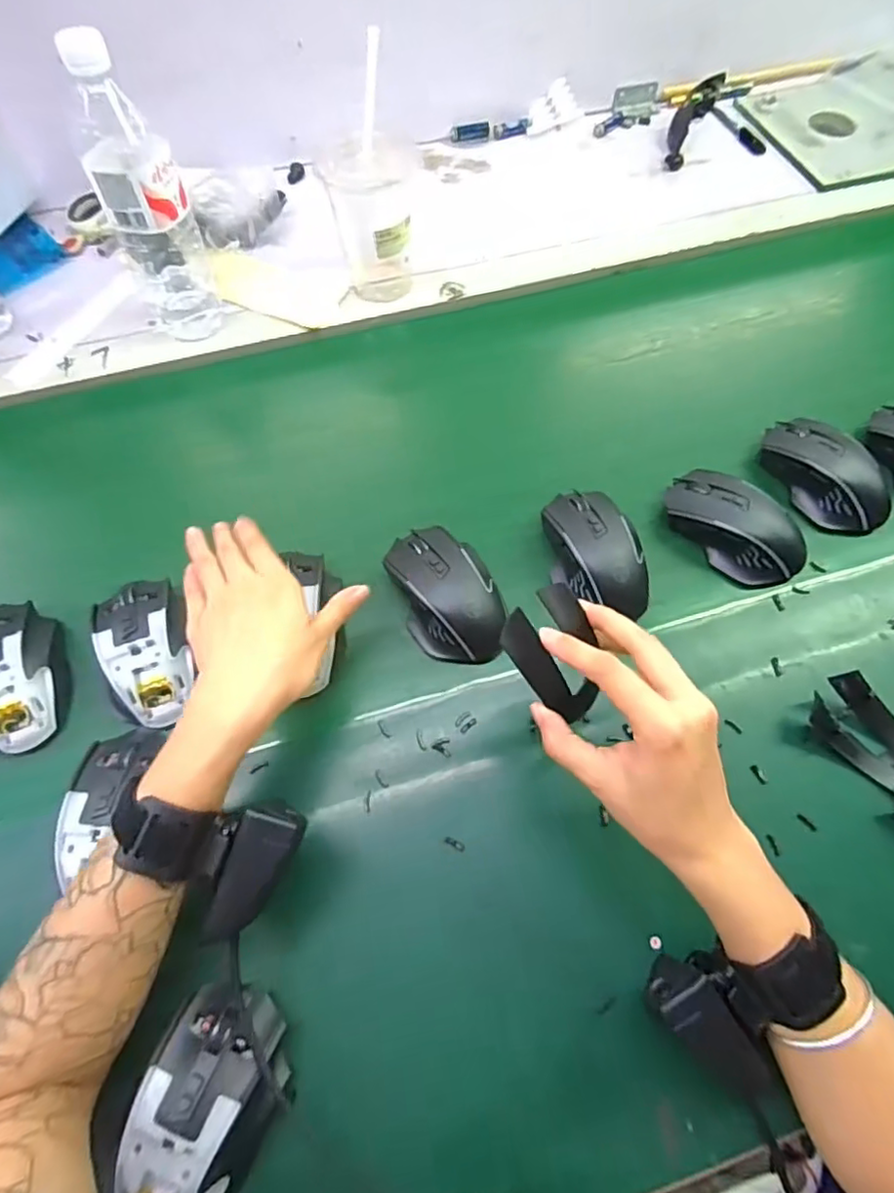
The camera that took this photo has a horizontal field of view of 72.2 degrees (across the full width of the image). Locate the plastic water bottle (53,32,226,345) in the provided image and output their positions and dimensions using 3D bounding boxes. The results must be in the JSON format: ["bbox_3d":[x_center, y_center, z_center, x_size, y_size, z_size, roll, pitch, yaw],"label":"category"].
[{"bbox_3d":[-0.260,-0.337,0.530,0.072,0.220,0.058,-22,66,-10],"label":"plastic water bottle"}]

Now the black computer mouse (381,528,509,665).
[{"bbox_3d":[0.000,-0.006,0.468,0.071,0.034,0.114,-19,66,-9],"label":"black computer mouse"}]

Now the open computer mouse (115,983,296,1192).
[{"bbox_3d":[-0.128,0.274,0.324,0.069,0.033,0.113,16,65,8],"label":"open computer mouse"}]

